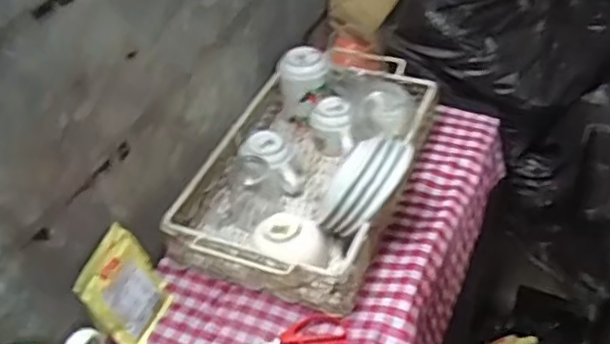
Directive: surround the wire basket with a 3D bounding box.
[{"bbox_3d":[0.006,-0.021,0.898,0.260,0.126,0.407,12,45,18],"label":"wire basket"}]

